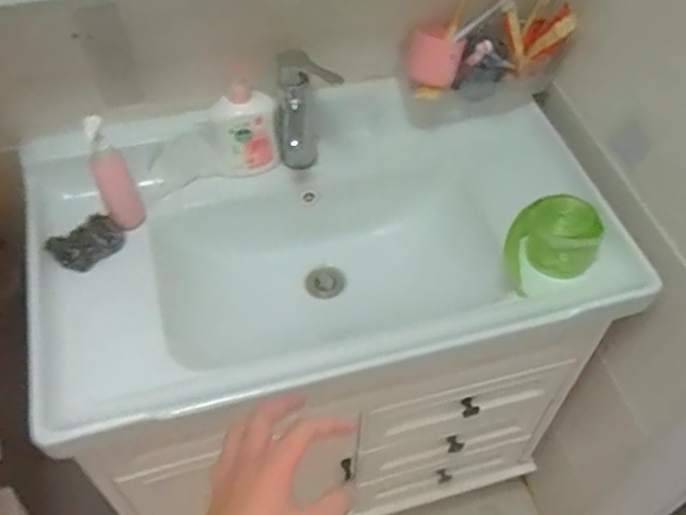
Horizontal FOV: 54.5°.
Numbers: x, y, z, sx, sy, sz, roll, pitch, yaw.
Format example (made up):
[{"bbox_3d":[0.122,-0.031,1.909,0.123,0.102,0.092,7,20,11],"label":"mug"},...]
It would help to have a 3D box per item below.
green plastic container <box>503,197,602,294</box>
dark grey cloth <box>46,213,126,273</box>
[{"bbox_3d":[0.280,-0.012,0.903,0.116,0.097,0.105,23,57,17],"label":"green plastic container"},{"bbox_3d":[-0.354,-0.019,0.937,0.057,0.041,0.098,38,62,25],"label":"dark grey cloth"}]

